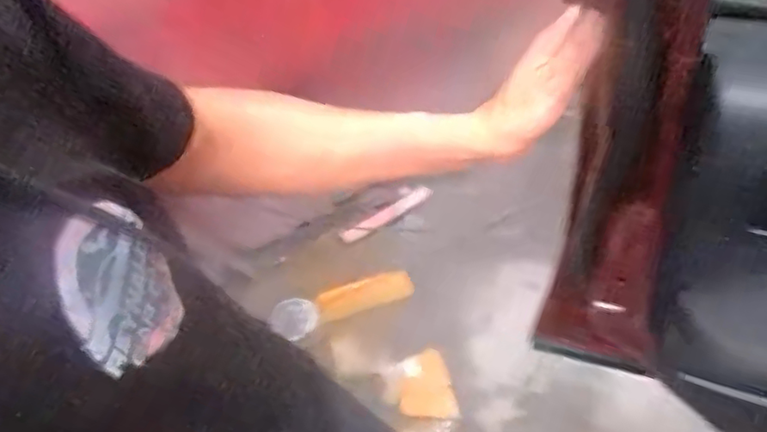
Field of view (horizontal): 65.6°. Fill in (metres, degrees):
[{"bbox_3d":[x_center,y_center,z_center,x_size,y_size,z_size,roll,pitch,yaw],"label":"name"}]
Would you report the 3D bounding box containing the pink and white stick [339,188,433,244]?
[{"bbox_3d":[0.008,-0.002,1.599,0.271,0.015,0.036,-29,86,-7],"label":"pink and white stick"}]

